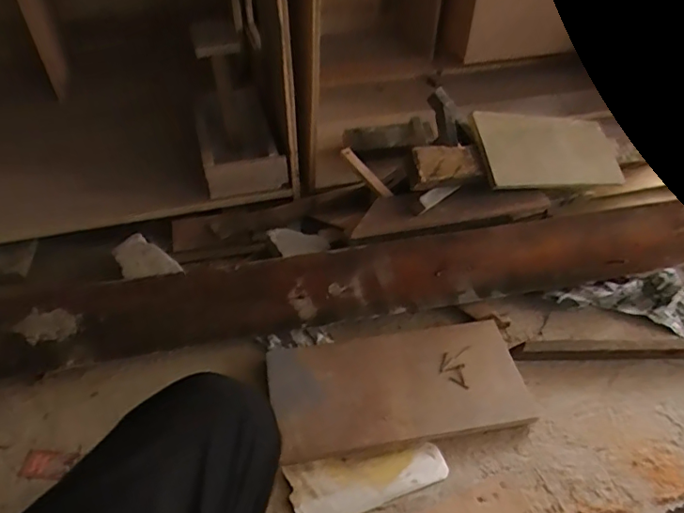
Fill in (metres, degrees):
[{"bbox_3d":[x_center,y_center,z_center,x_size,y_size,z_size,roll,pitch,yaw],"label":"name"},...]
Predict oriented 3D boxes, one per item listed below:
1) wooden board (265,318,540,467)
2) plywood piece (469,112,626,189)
[{"bbox_3d":[0.084,0.189,0.786,0.370,0.032,0.183,-7,45,-9],"label":"wooden board"},{"bbox_3d":[0.390,-0.199,0.985,0.338,0.020,0.145,-5,74,-25],"label":"plywood piece"}]

